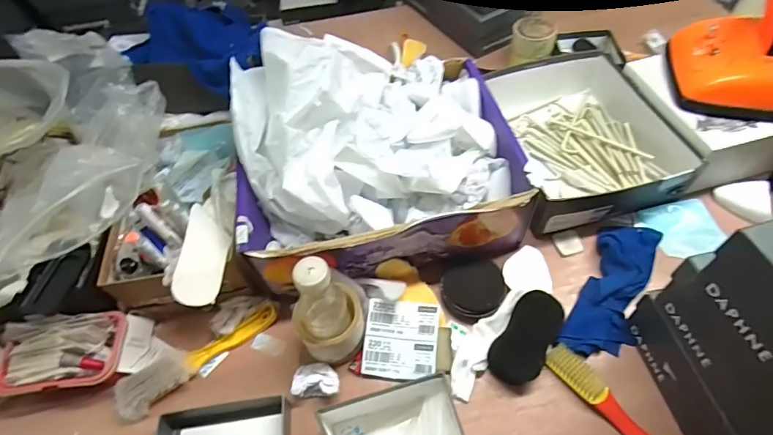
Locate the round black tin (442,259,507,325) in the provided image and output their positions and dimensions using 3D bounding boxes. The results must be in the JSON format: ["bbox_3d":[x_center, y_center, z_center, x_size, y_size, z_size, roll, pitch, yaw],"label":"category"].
[{"bbox_3d":[0.127,0.106,0.637,0.090,0.023,0.086,-3,55,4],"label":"round black tin"}]

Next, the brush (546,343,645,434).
[{"bbox_3d":[0.269,0.224,0.543,0.037,0.025,0.155,-37,60,-19],"label":"brush"}]

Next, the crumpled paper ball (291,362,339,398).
[{"bbox_3d":[-0.092,0.217,0.585,0.059,0.035,0.043,-2,55,4],"label":"crumpled paper ball"}]

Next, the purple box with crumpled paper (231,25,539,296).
[{"bbox_3d":[-0.019,-0.103,0.629,0.386,0.227,0.288,-13,55,-4],"label":"purple box with crumpled paper"}]

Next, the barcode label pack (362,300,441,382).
[{"bbox_3d":[0.020,0.166,0.598,0.097,0.013,0.102,4,72,9],"label":"barcode label pack"}]

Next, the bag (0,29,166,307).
[{"bbox_3d":[-0.491,-0.090,0.581,0.242,0.193,0.390,29,63,23],"label":"bag"}]

